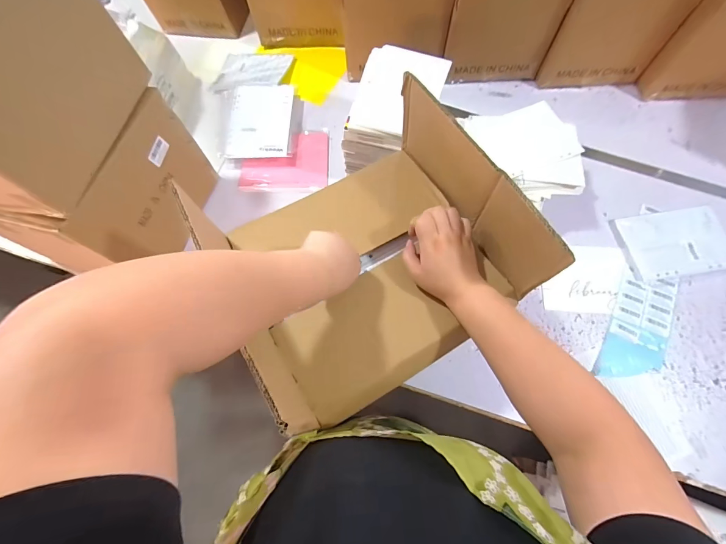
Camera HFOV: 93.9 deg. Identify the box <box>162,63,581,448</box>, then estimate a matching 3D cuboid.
[{"bbox_3d":[-0.001,-0.027,0.427,0.339,0.151,0.301,-29,71,-9],"label":"box"}]

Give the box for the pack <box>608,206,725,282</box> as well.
[{"bbox_3d":[0.669,-0.065,0.718,0.224,0.024,0.150,-8,69,-2],"label":"pack"}]

